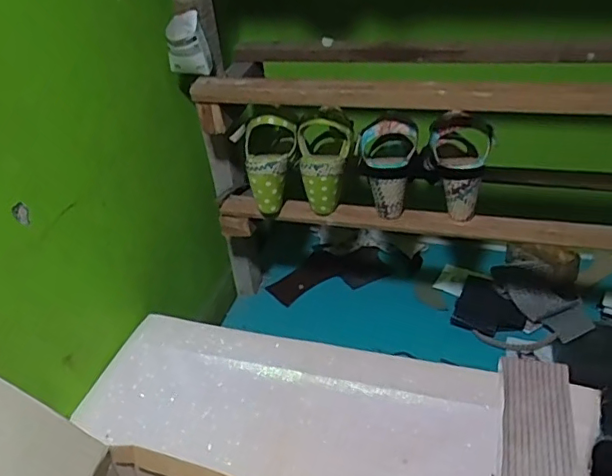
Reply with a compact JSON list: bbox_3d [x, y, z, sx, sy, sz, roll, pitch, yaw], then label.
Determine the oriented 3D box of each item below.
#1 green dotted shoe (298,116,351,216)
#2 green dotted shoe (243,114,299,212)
[{"bbox_3d":[0.030,-0.108,0.825,0.078,0.128,0.081,-5,35,0],"label":"green dotted shoe"},{"bbox_3d":[-0.050,-0.111,0.834,0.077,0.136,0.072,-4,35,1],"label":"green dotted shoe"}]

